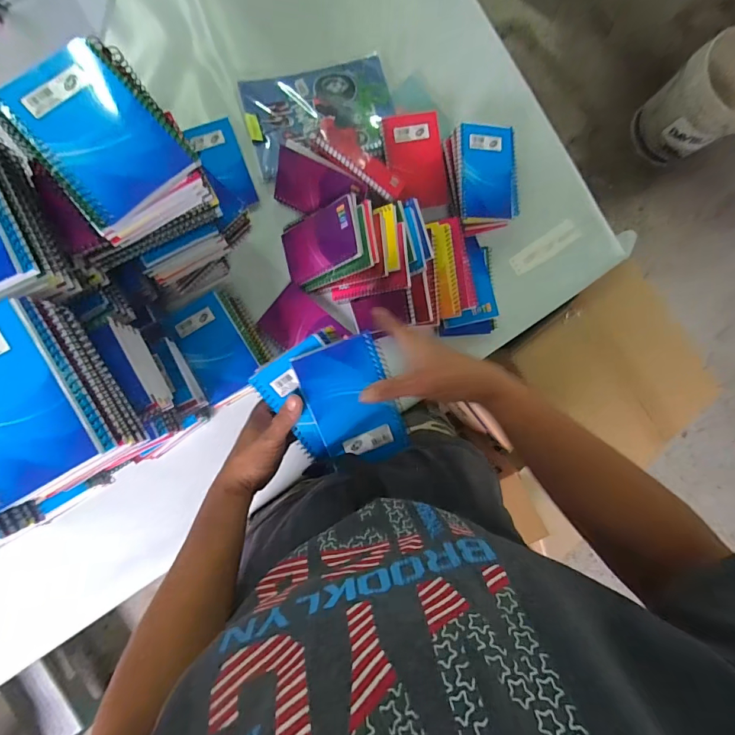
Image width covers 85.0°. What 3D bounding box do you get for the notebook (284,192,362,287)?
[{"bbox_3d":[-0.065,-0.169,0.550,0.008,0.130,0.083,-7,84,-51],"label":"notebook"}]

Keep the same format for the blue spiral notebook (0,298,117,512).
[{"bbox_3d":[-0.259,0.027,0.288,0.083,0.014,0.130,-30,93,-6],"label":"blue spiral notebook"}]

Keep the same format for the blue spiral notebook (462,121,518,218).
[{"bbox_3d":[0.177,-0.284,0.582,0.088,0.018,0.129,-4,90,-7],"label":"blue spiral notebook"}]

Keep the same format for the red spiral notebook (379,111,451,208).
[{"bbox_3d":[0.071,-0.301,0.590,0.083,0.008,0.126,-12,104,-4],"label":"red spiral notebook"}]

